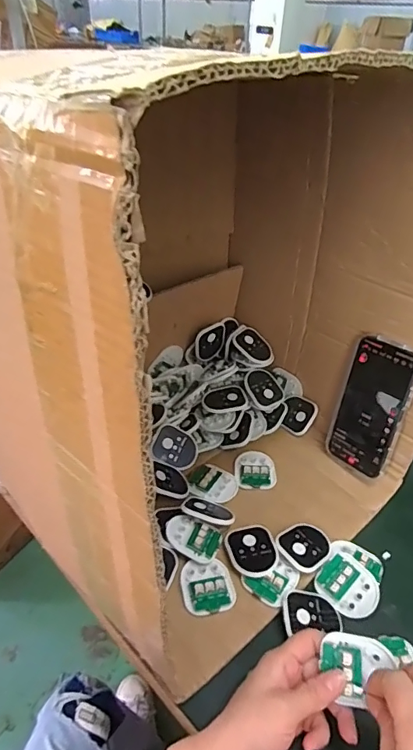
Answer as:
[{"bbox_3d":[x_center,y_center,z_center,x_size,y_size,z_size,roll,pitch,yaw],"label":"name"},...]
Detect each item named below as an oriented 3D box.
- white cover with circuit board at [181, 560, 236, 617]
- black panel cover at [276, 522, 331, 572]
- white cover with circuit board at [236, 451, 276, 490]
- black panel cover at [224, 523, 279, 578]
[{"bbox_3d":[0.001,0.205,0.454,0.050,0.009,0.055,-5,40,-9],"label":"white cover with circuit board"},{"bbox_3d":[0.105,0.180,0.493,0.057,0.009,0.049,-27,47,-31],"label":"black panel cover"},{"bbox_3d":[0.061,0.116,0.576,0.049,0.008,0.057,2,39,0],"label":"white cover with circuit board"},{"bbox_3d":[0.048,0.181,0.483,0.047,0.007,0.059,-11,41,-16],"label":"black panel cover"}]

